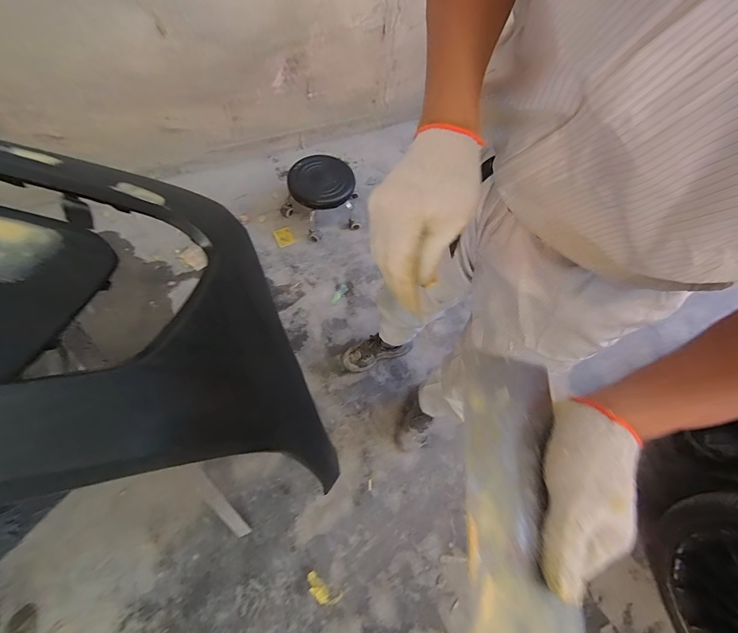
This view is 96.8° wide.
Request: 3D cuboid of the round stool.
[{"bbox_3d":[-0.228,-0.538,1.496,0.351,0.214,0.289,-18,68,-11],"label":"round stool"}]

